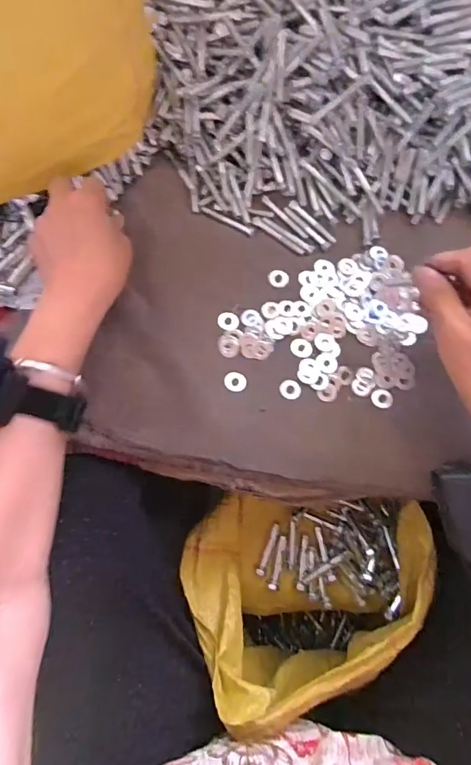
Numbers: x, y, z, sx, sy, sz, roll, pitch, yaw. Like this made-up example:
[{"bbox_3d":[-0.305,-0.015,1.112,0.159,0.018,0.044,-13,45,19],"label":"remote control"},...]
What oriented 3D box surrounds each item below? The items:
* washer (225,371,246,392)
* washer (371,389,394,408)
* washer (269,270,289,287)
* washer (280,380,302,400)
[{"bbox_3d":[0.000,-0.001,0.396,0.019,0.004,0.017,9,76,3],"label":"washer"},{"bbox_3d":[0.131,0.014,0.400,0.019,0.004,0.016,8,76,3],"label":"washer"},{"bbox_3d":[0.041,-0.097,0.418,0.018,0.004,0.017,0,77,-1],"label":"washer"},{"bbox_3d":[0.048,0.006,0.397,0.019,0.004,0.017,4,76,2],"label":"washer"}]

